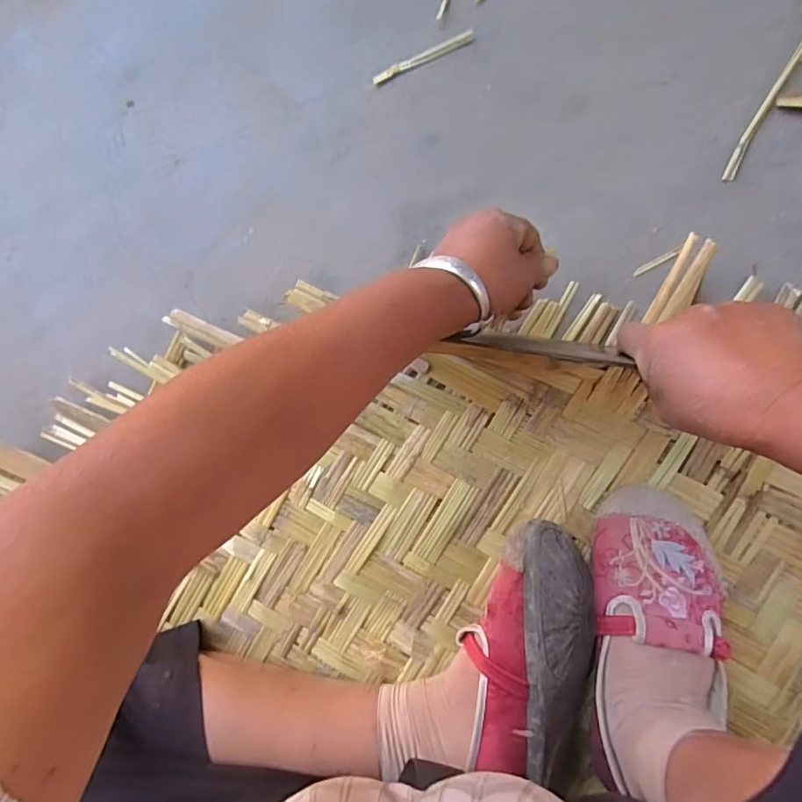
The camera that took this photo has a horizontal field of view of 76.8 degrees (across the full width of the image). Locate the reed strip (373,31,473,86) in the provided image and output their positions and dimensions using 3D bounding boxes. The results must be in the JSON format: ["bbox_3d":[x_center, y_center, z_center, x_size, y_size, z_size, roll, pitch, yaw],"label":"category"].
[{"bbox_3d":[0.019,-0.303,0.447,0.092,0.004,0.009,-20,87,8],"label":"reed strip"}]

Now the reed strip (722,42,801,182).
[{"bbox_3d":[0.312,-0.265,0.397,0.013,0.013,0.195,31,94,7],"label":"reed strip"}]

